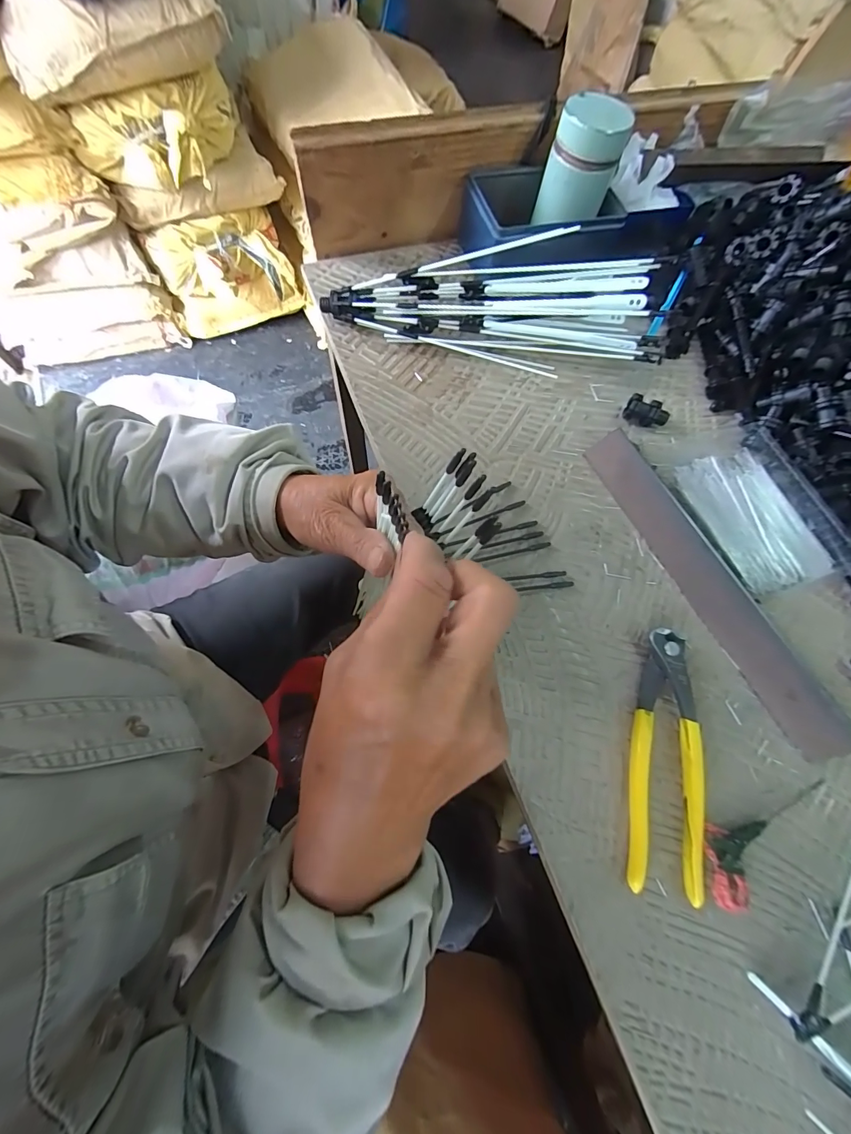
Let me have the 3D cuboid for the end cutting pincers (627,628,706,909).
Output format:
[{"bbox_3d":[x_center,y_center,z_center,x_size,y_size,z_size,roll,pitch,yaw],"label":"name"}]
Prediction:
[{"bbox_3d":[0.164,0.125,0.283,0.044,0.010,0.162,13,68,1],"label":"end cutting pincers"}]

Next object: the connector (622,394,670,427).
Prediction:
[{"bbox_3d":[0.203,-0.142,0.384,0.038,0.021,0.015,24,69,5],"label":"connector"}]

